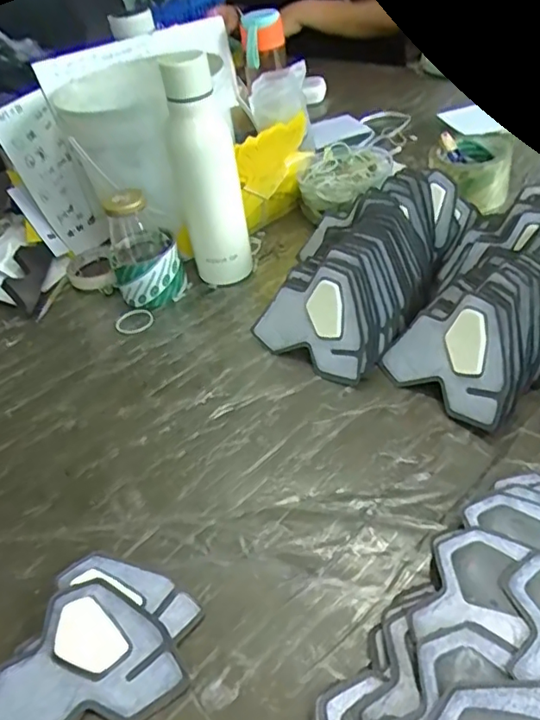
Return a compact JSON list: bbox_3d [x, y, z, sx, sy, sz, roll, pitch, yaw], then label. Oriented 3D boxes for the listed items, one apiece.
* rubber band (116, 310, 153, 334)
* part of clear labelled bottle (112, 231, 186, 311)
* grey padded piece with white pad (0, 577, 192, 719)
[{"bbox_3d":[-0.156,-0.044,0.662,0.042,0.008,0.035,-17,40,-11],"label":"rubber band"},{"bbox_3d":[-0.144,-0.106,0.684,0.080,0.065,0.073,-19,40,-10],"label":"part of clear labelled bottle"},{"bbox_3d":[-0.127,0.196,0.363,0.122,0.012,0.099,-26,43,-20],"label":"grey padded piece with white pad"}]

